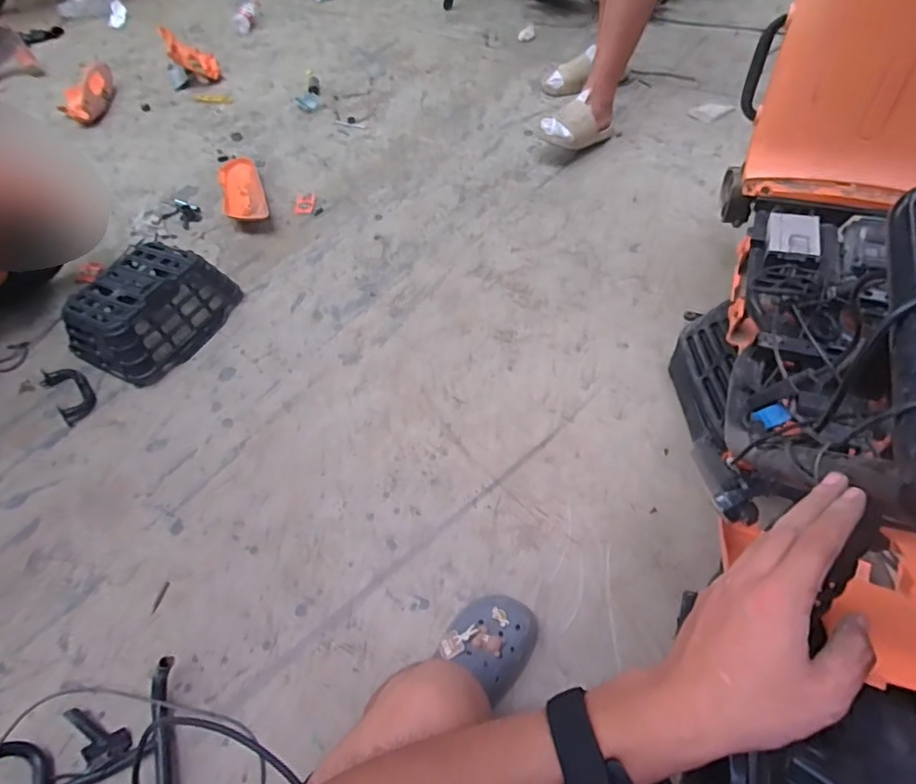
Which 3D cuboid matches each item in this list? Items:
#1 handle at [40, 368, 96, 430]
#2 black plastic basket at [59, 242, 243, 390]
[{"bbox_3d":[-0.782,0.000,1.055,0.067,0.031,0.128,-38,63,-19],"label":"handle"},{"bbox_3d":[-0.658,-0.170,1.120,0.228,0.129,0.293,17,60,14],"label":"black plastic basket"}]

